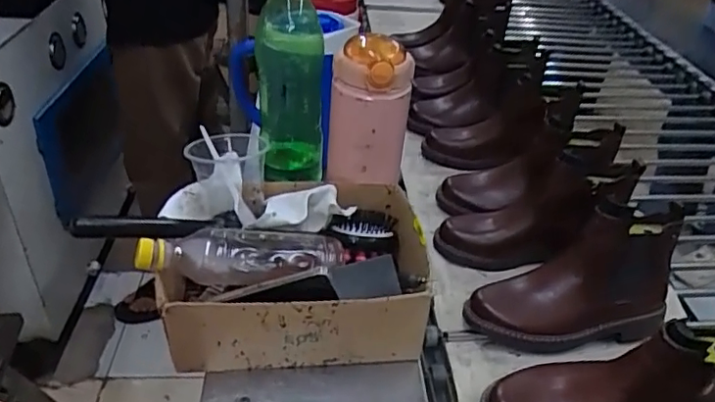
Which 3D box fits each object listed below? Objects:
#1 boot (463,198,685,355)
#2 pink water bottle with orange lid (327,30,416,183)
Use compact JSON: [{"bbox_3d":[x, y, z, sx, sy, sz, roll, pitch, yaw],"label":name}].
[{"bbox_3d":[0.266,0.095,0.689,0.243,0.161,0.091,-2,36,-9],"label":"boot"},{"bbox_3d":[0.013,-0.108,0.700,0.093,0.163,0.076,4,36,-1],"label":"pink water bottle with orange lid"}]

